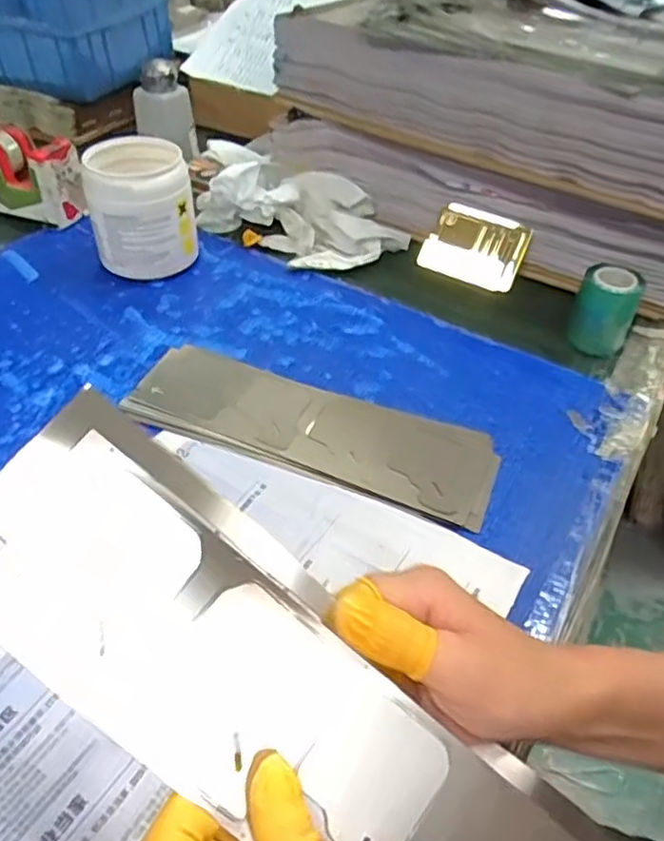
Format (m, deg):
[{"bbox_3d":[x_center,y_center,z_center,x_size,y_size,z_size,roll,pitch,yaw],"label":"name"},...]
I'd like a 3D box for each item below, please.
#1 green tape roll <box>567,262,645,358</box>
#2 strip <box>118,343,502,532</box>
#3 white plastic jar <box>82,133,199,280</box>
[{"bbox_3d":[0.238,-0.097,0.572,0.049,0.067,0.046,2,44,-1],"label":"green tape roll"},{"bbox_3d":[-0.016,0.004,0.498,0.276,0.009,0.088,16,46,13],"label":"strip"},{"bbox_3d":[-0.180,-0.197,0.624,0.090,0.110,0.079,-9,46,-12],"label":"white plastic jar"}]

